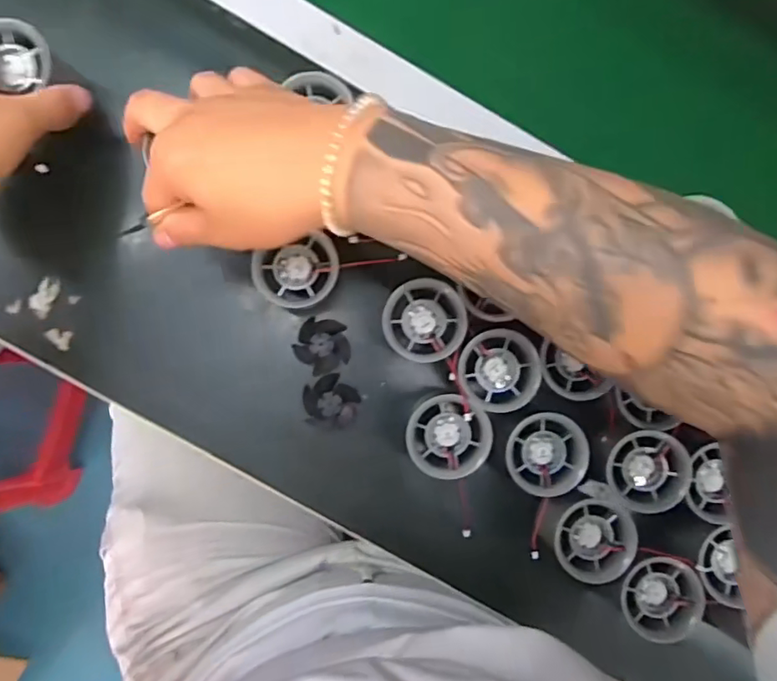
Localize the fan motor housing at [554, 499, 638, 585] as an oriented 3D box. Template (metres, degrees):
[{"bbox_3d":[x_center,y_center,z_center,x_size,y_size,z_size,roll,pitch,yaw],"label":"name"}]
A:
[{"bbox_3d":[0.144,0.139,0.387,0.053,0.024,0.049,0,87,-5],"label":"fan motor housing"}]

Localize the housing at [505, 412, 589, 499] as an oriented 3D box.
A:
[{"bbox_3d":[0.109,0.078,0.386,0.053,0.018,0.056,0,87,-5],"label":"housing"}]

